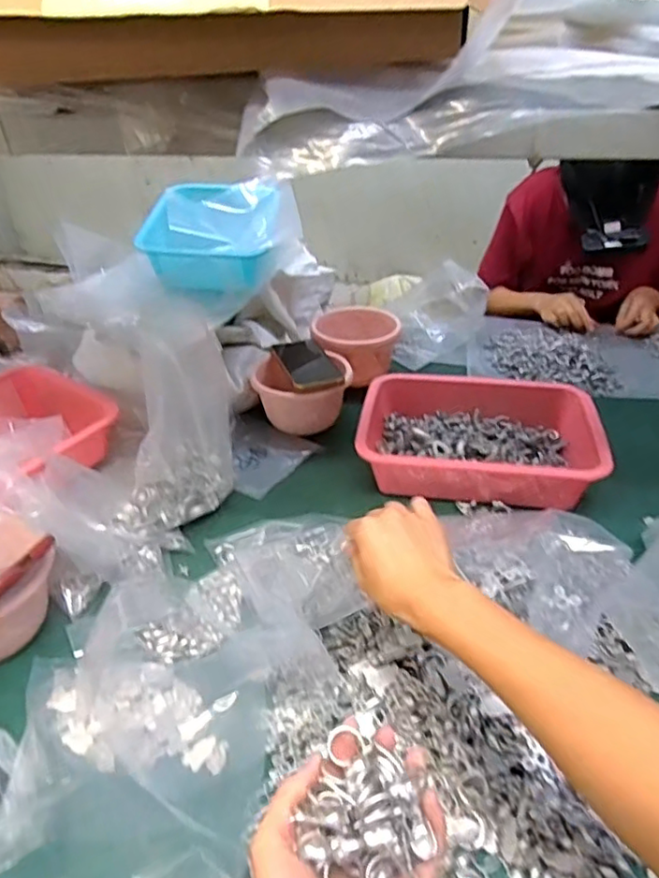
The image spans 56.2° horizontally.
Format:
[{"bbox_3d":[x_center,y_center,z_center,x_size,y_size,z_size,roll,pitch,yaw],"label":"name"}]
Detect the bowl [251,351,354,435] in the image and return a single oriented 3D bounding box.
[{"bbox_3d":[-0.041,-0.067,0.935,0.146,0.079,0.121,3,33,5],"label":"bowl"}]

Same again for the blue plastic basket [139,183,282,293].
[{"bbox_3d":[-0.184,-0.329,0.991,0.193,0.083,0.288,0,33,1],"label":"blue plastic basket"}]

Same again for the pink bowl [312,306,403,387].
[{"bbox_3d":[0.046,-0.155,1.071,0.149,0.089,0.182,-1,33,0],"label":"pink bowl"}]

